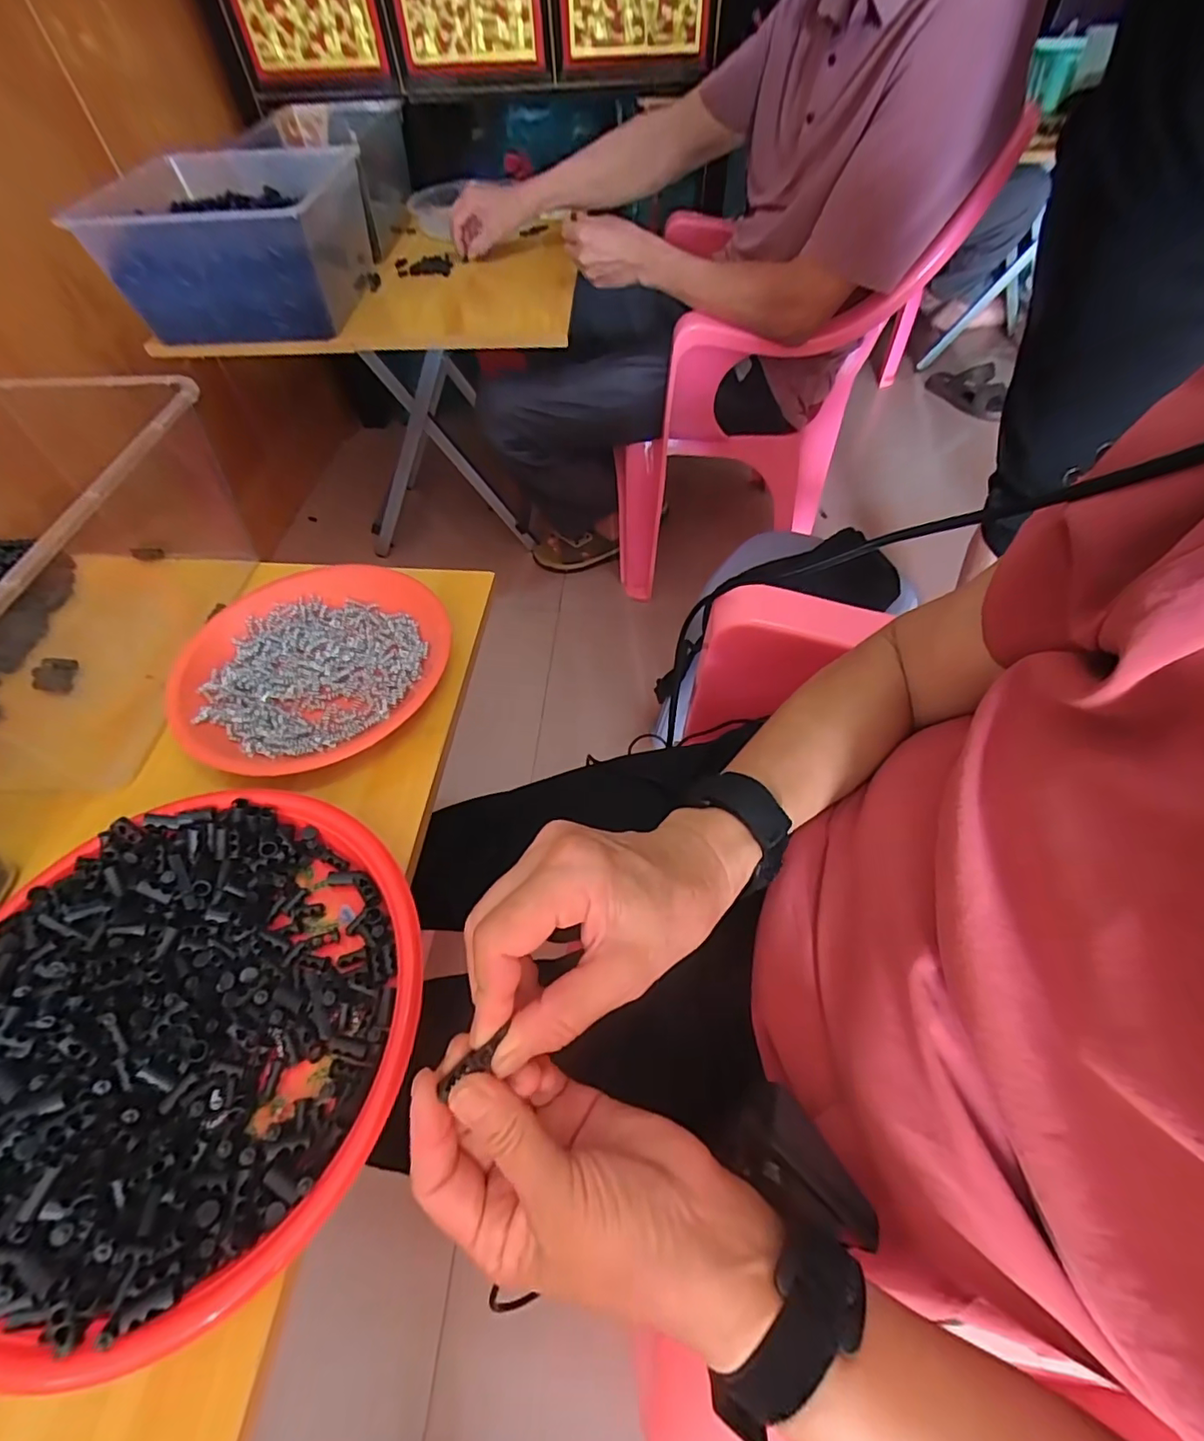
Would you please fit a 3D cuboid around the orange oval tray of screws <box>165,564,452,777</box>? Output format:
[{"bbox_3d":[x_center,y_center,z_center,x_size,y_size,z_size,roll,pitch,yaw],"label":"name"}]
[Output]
[{"bbox_3d":[-0.216,-0.047,0.422,0.170,0.025,0.190,35,63,22],"label":"orange oval tray of screws"}]

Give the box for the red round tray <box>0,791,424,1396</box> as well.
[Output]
[{"bbox_3d":[-0.209,0.148,0.279,0.219,0.038,0.229,-1,56,1],"label":"red round tray"}]

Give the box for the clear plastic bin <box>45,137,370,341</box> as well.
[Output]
[{"bbox_3d":[-0.492,-0.637,0.762,0.321,0.136,0.298,0,56,1],"label":"clear plastic bin"}]

